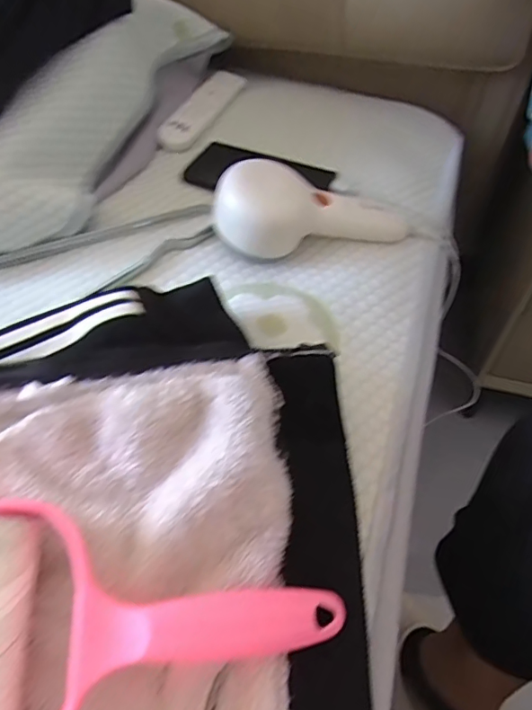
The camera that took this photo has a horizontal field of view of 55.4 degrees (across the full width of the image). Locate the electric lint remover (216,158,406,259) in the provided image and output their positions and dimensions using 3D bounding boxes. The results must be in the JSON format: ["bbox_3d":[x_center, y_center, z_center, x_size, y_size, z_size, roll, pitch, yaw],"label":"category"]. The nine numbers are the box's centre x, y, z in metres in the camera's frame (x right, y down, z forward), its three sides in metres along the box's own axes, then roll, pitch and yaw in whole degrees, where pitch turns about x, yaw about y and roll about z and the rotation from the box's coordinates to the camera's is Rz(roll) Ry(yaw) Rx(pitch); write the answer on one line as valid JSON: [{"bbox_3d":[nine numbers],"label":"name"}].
[{"bbox_3d":[0.045,-0.121,0.445,0.178,0.063,0.059,0,48,-20],"label":"electric lint remover"}]

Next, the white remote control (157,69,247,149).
[{"bbox_3d":[-0.071,-0.291,0.591,0.041,0.023,0.159,19,54,15],"label":"white remote control"}]

